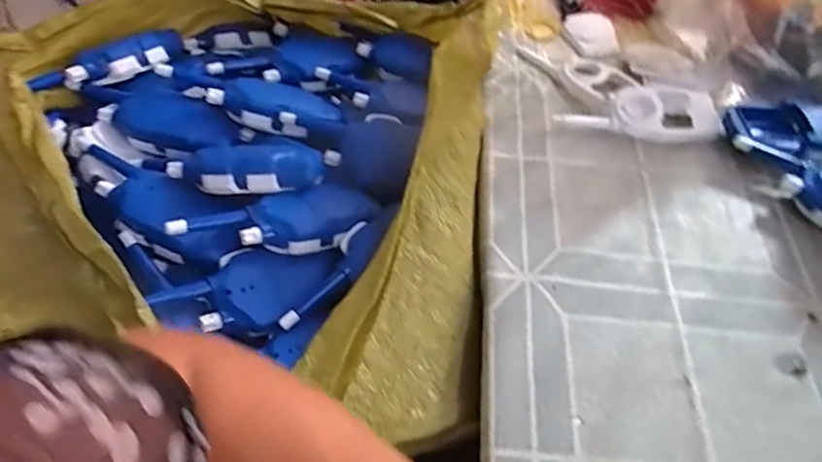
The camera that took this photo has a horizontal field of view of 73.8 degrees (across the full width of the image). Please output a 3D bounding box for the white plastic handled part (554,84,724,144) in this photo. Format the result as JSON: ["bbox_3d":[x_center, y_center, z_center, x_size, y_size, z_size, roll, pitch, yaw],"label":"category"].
[{"bbox_3d":[0.220,-0.116,0.521,0.151,0.028,0.050,9,52,4],"label":"white plastic handled part"}]

